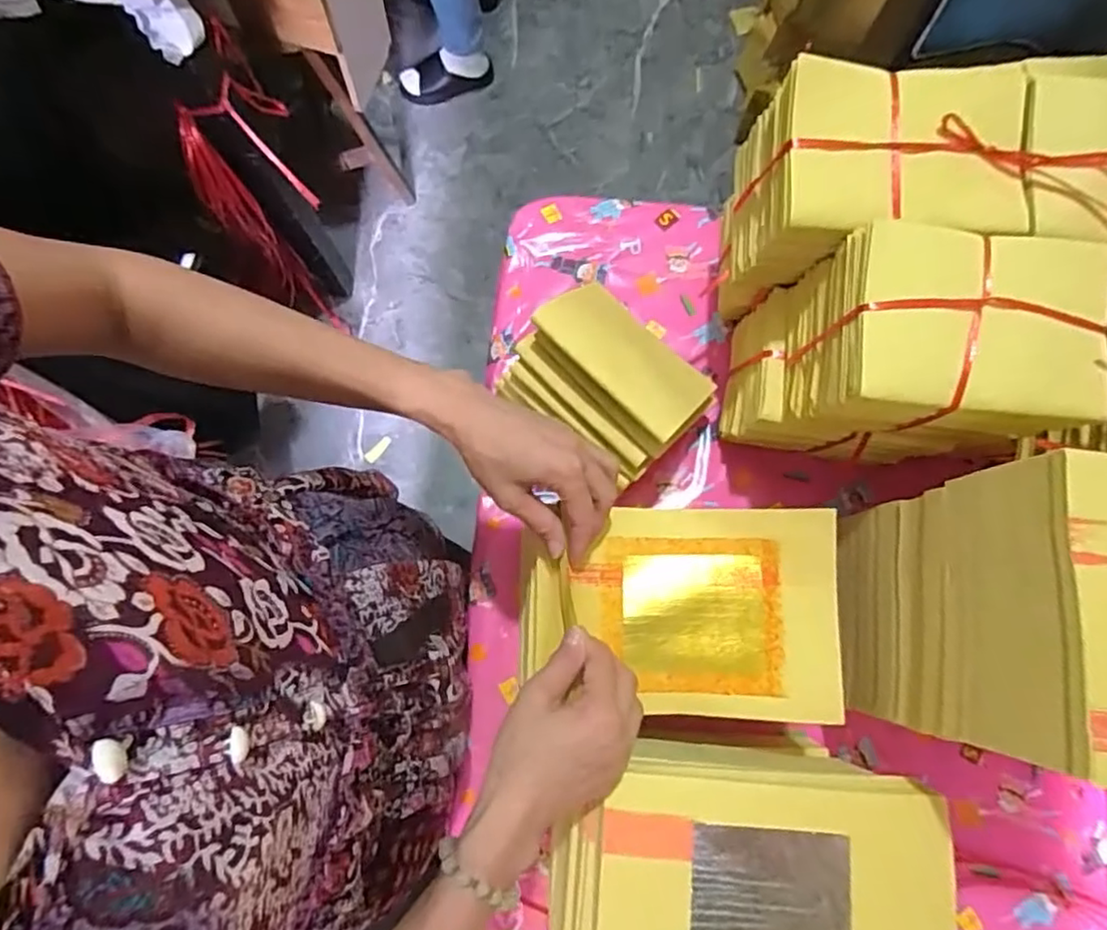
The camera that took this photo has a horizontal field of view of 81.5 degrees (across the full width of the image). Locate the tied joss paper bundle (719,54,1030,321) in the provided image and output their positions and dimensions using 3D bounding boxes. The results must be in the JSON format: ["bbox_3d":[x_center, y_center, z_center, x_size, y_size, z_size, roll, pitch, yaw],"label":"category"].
[{"bbox_3d":[0.244,-0.209,0.498,0.172,0.134,0.120,7,79,1],"label":"tied joss paper bundle"}]

